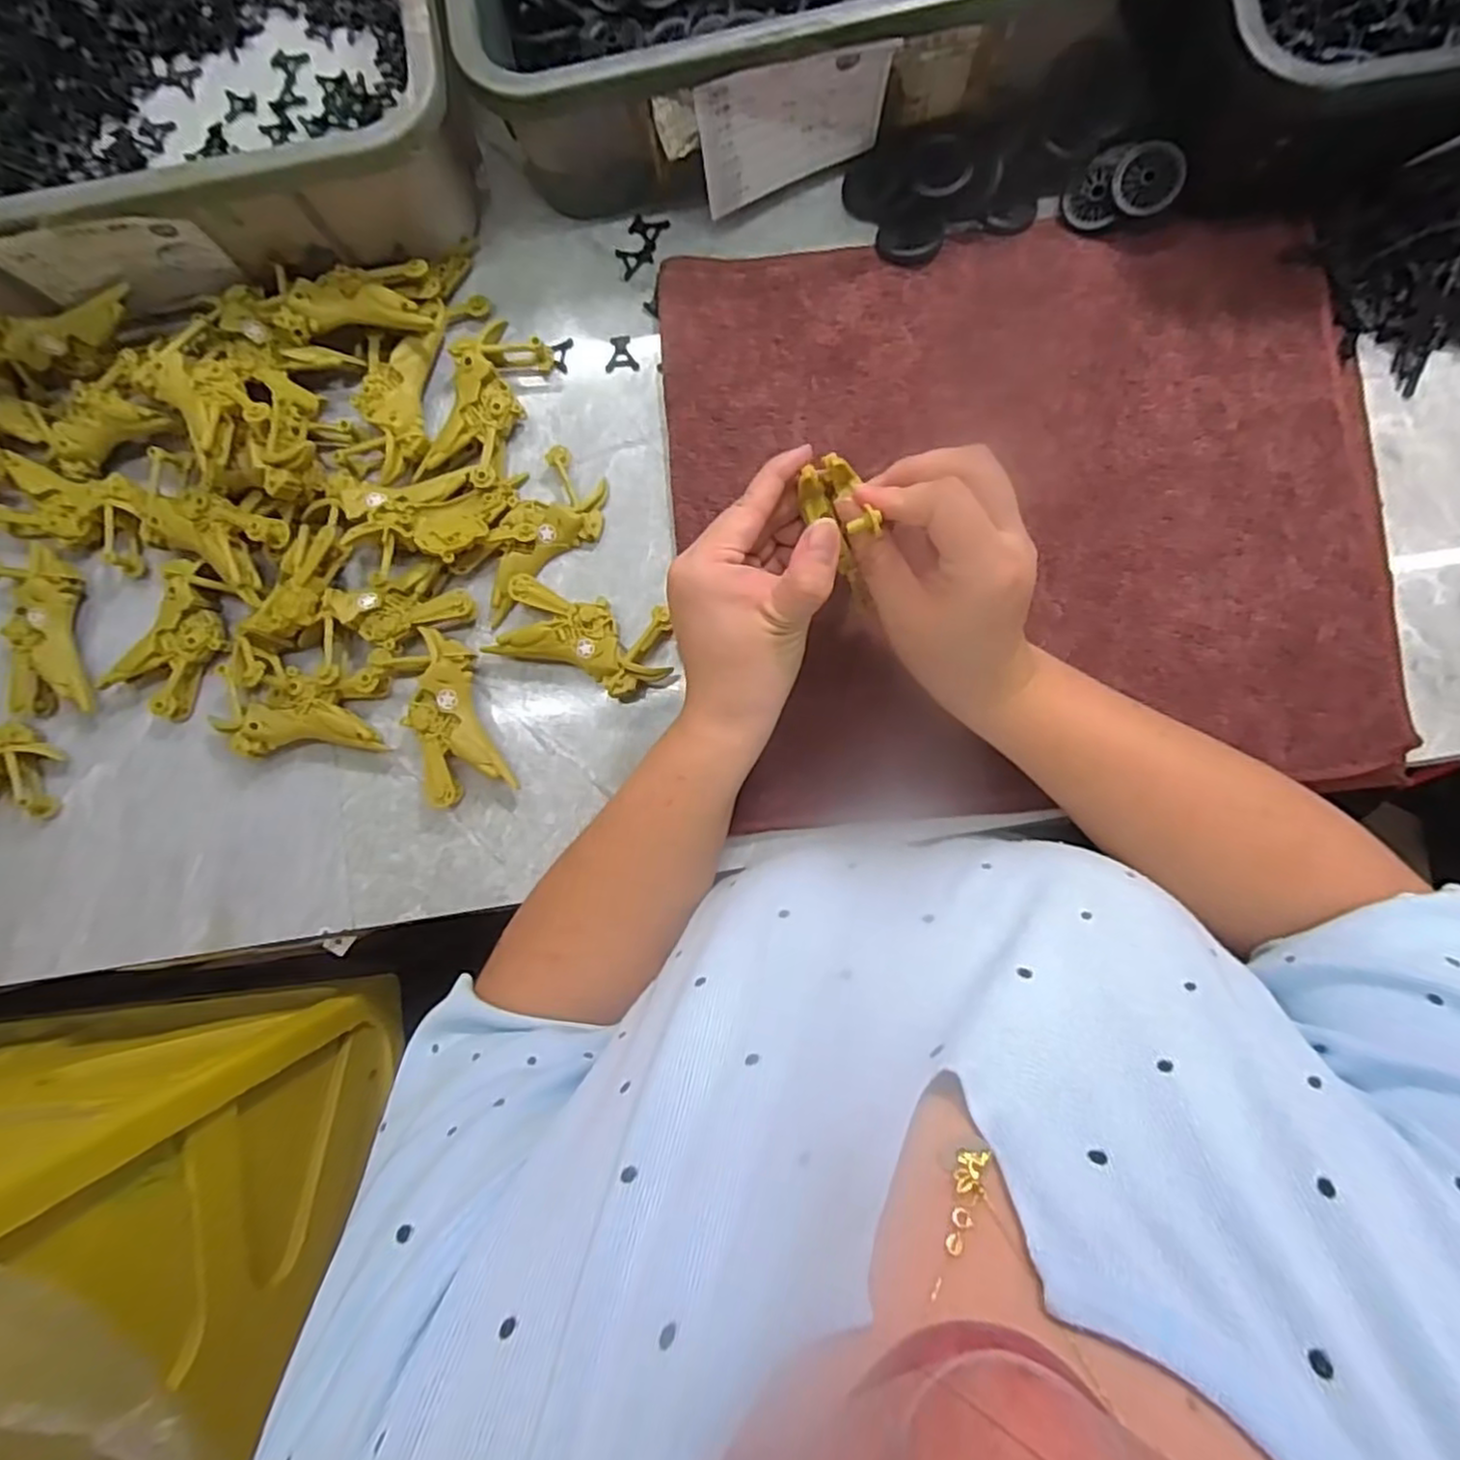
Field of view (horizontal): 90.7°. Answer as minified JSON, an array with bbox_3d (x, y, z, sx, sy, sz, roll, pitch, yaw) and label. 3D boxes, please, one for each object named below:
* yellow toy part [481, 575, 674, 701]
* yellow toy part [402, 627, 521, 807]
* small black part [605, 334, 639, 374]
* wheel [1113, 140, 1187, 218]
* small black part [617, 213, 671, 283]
[{"bbox_3d":[-0.084,-0.052,0.415,0.097,0.023,0.052,14,87,5],"label":"yellow toy part"},{"bbox_3d":[-0.161,-0.007,0.416,0.045,0.025,0.096,-19,85,3],"label":"yellow toy part"},{"bbox_3d":[-0.066,-0.231,0.439,0.020,0.007,0.023,-1,86,5],"label":"small black part"},{"bbox_3d":[0.233,-0.306,0.399,0.034,0.007,0.037,4,102,20],"label":"wheel"},{"bbox_3d":[-0.055,-0.298,0.444,0.022,0.004,0.041,25,88,6],"label":"small black part"}]

